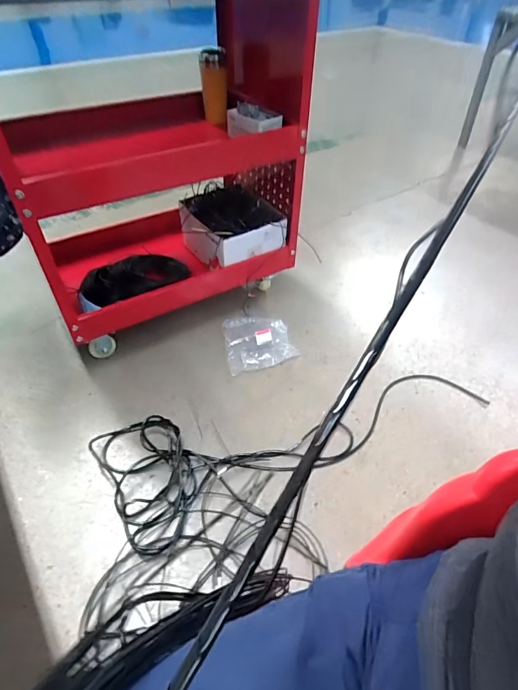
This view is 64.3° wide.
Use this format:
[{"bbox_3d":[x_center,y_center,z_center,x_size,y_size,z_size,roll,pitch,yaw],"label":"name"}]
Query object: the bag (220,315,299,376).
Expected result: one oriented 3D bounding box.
[{"bbox_3d":[-0.007,-0.023,1.245,0.197,0.034,0.212,-10,43,-12],"label":"bag"}]

